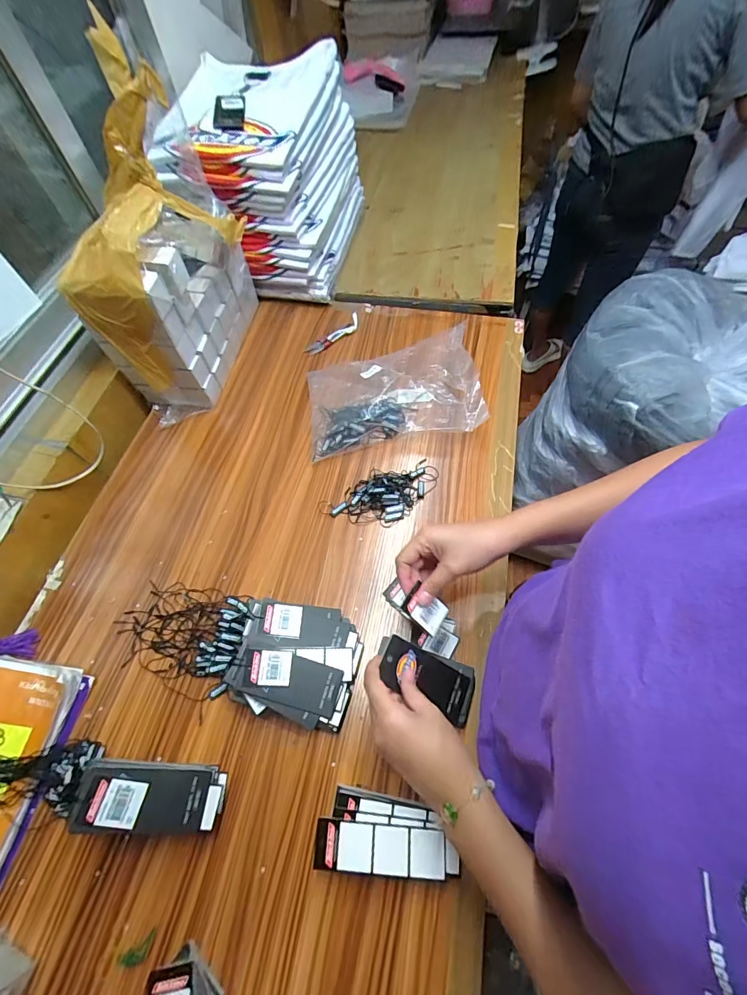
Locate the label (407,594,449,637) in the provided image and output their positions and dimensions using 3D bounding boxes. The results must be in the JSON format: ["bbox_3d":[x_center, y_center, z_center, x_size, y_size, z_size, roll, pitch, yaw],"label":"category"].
[{"bbox_3d":[0.057,0.119,0.422,0.043,0.005,0.034,41,69,-10],"label":"label"}]

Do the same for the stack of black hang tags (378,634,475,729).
[{"bbox_3d":[0.056,0.189,0.430,0.122,0.016,0.054,34,65,-12],"label":"stack of black hang tags"}]

